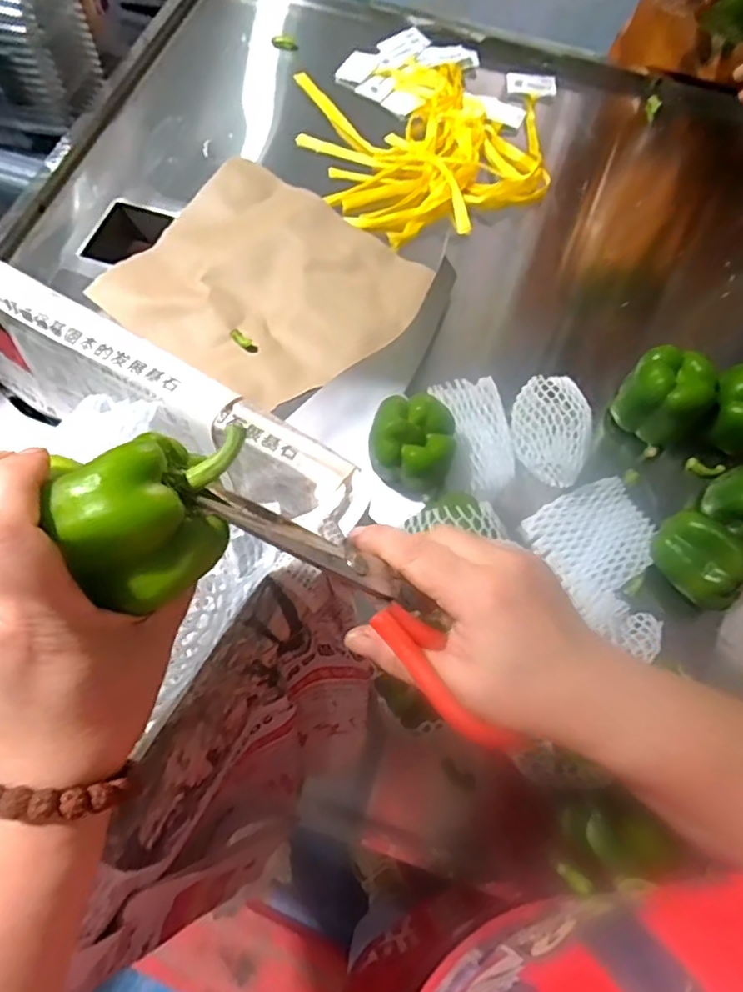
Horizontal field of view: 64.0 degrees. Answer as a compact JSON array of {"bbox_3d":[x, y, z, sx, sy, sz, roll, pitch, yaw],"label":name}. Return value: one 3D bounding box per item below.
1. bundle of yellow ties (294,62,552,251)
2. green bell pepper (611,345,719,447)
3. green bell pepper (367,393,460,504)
[{"bbox_3d":[0.082,-0.502,0.841,0.325,0.033,0.323,-17,70,-9],"label":"bundle of yellow ties"},{"bbox_3d":[0.316,-0.108,0.637,0.082,0.073,0.089,-39,75,-16],"label":"green bell pepper"},{"bbox_3d":[0.042,-0.049,0.603,0.083,0.082,0.086,1,68,-2],"label":"green bell pepper"}]

